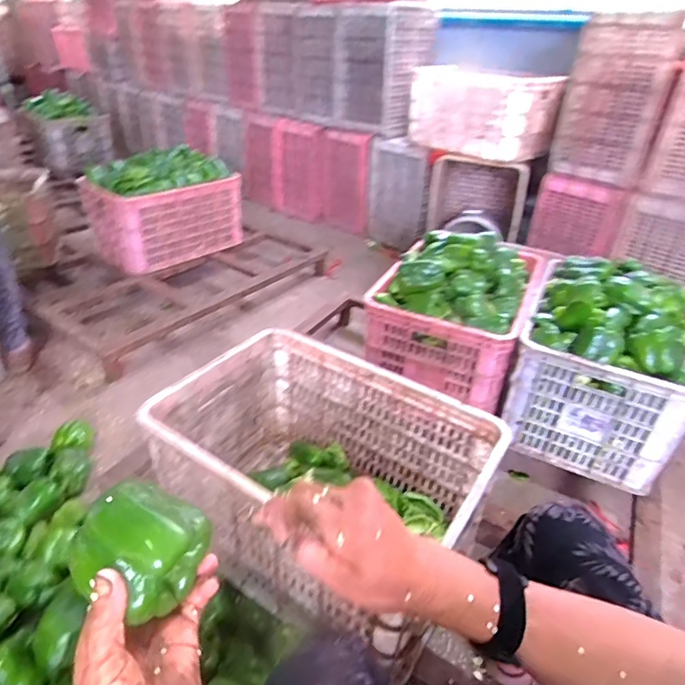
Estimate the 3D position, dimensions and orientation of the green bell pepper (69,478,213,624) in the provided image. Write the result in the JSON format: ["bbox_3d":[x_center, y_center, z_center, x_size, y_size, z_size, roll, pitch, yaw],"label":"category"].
[{"bbox_3d":[-0.149,0.152,0.356,0.077,0.067,0.080,1,34,-1],"label":"green bell pepper"}]

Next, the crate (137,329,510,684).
[{"bbox_3d":[-0.037,0.221,0.822,0.502,0.249,0.343,23,40,27],"label":"crate"}]

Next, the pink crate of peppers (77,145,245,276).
[{"bbox_3d":[-0.583,-0.456,1.599,0.428,0.317,0.243,-23,42,-31],"label":"pink crate of peppers"}]

